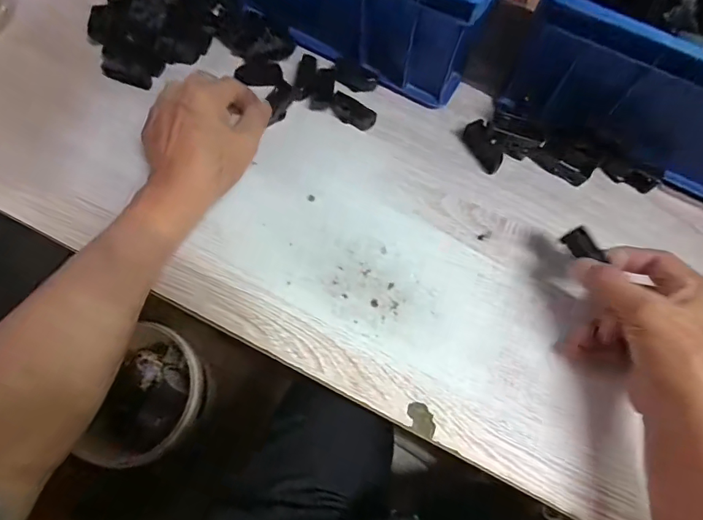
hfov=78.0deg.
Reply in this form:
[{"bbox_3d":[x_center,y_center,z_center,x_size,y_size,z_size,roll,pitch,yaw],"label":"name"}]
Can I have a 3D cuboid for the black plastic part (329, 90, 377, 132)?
[{"bbox_3d":[0.000,-0.145,0.422,0.047,0.014,0.018,36,73,11],"label":"black plastic part"}]

